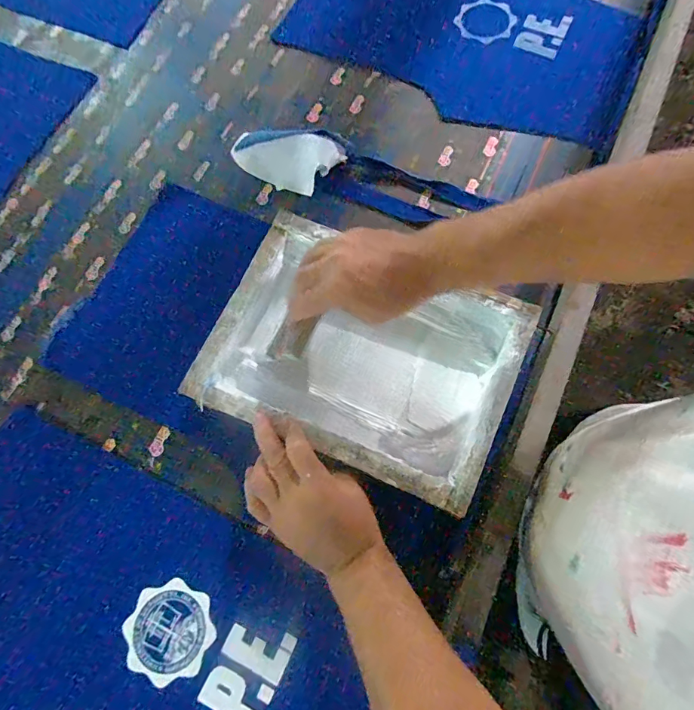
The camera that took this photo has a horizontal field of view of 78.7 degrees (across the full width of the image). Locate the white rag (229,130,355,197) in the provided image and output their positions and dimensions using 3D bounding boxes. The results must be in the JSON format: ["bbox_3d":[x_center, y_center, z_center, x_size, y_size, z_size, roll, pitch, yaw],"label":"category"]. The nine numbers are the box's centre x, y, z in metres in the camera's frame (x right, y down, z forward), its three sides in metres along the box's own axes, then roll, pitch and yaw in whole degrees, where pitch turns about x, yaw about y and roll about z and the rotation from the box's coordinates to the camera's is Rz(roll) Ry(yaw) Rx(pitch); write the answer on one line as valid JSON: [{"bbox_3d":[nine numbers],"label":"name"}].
[{"bbox_3d":[-0.085,-0.266,0.571,0.163,0.024,0.079,15,98,13],"label":"white rag"}]

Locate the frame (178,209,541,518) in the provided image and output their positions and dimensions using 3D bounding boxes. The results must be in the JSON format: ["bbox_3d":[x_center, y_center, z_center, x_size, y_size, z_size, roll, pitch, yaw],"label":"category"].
[{"bbox_3d":[0.016,-0.001,0.480,0.319,0.052,0.233,22,74,9],"label":"frame"}]

